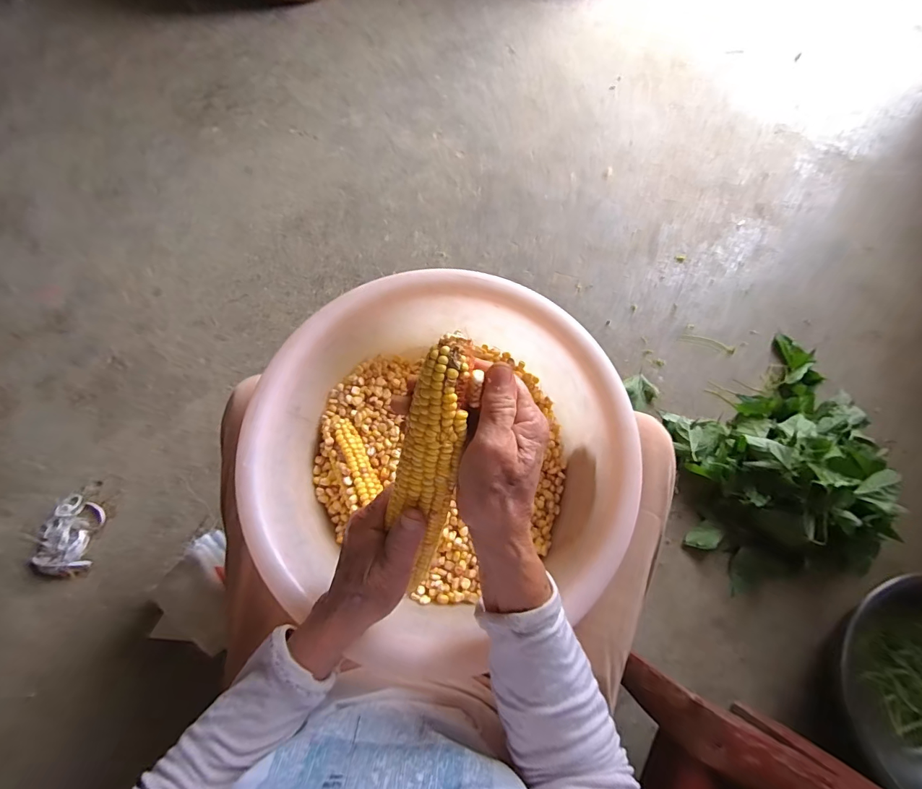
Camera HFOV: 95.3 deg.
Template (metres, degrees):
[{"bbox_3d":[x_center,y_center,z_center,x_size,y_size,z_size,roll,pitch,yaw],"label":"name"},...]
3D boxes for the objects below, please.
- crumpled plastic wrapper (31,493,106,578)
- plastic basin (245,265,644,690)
[{"bbox_3d":[-0.693,0.253,0.745,0.090,0.027,0.134,12,73,2],"label":"crumpled plastic wrapper"},{"bbox_3d":[-0.026,0.063,0.434,0.333,0.100,0.347,0,73,-2],"label":"plastic basin"}]

